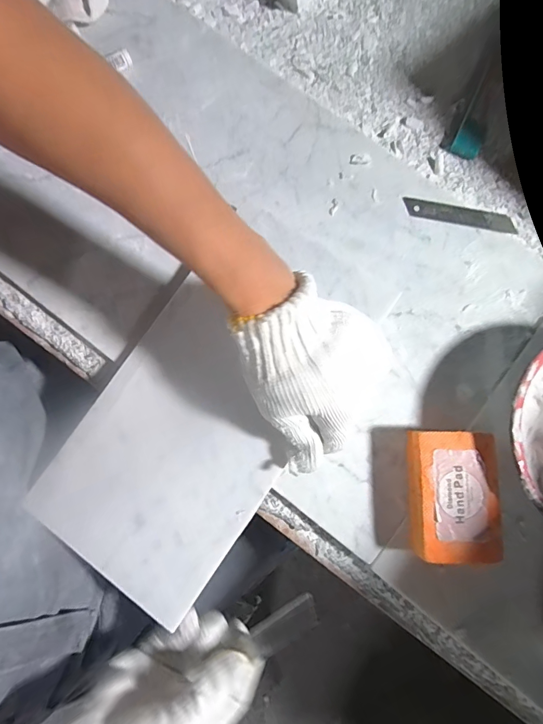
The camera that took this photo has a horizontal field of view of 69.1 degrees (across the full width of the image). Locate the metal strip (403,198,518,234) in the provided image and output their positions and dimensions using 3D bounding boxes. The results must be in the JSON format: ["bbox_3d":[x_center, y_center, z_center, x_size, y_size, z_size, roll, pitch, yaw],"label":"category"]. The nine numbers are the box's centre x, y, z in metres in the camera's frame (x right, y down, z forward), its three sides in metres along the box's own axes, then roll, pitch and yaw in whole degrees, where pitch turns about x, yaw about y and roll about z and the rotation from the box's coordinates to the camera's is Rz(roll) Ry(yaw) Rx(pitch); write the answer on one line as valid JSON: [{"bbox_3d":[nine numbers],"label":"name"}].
[{"bbox_3d":[0.173,-0.133,0.359,0.103,0.004,0.019,8,80,1],"label":"metal strip"}]

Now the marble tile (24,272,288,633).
[{"bbox_3d":[-0.071,0.065,0.302,0.148,0.008,0.211,34,86,9],"label":"marble tile"}]

